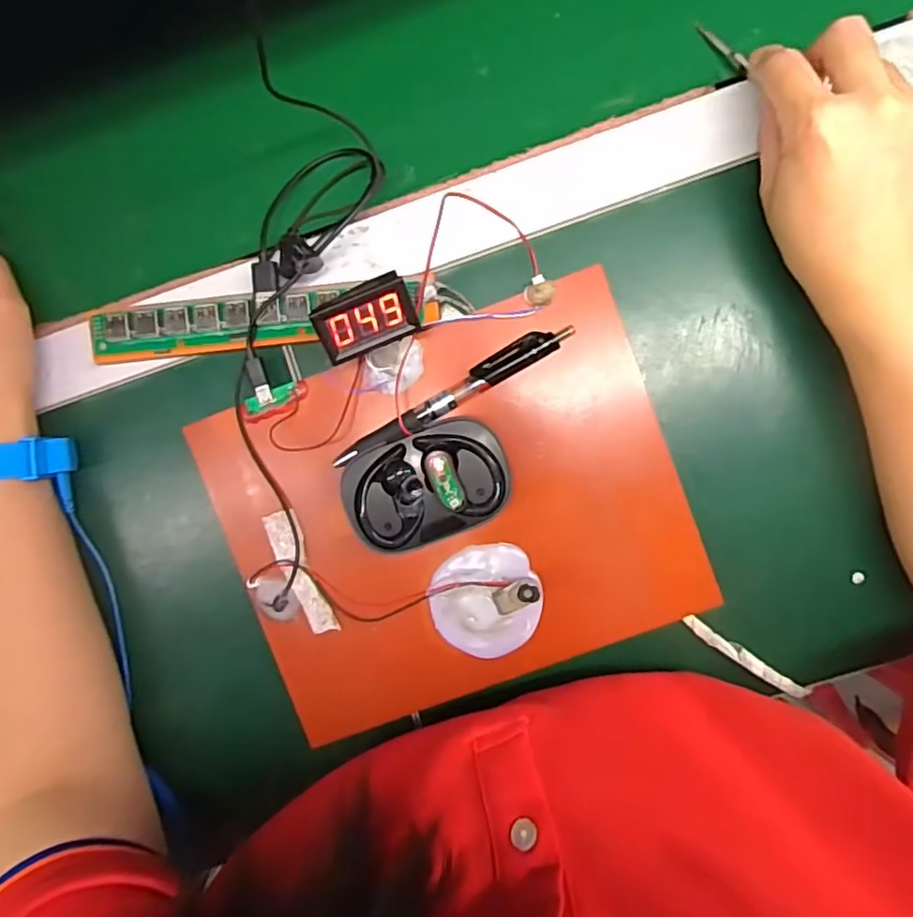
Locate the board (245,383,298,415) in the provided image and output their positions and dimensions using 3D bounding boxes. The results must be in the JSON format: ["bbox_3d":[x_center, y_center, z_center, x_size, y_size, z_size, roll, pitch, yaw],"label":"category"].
[{"bbox_3d":[-0.104,-0.034,0.344,0.031,0.005,0.009,-27,95,-10],"label":"board"}]

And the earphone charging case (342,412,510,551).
[{"bbox_3d":[-0.016,0.015,0.328,0.087,0.037,0.058,-23,93,0],"label":"earphone charging case"}]

